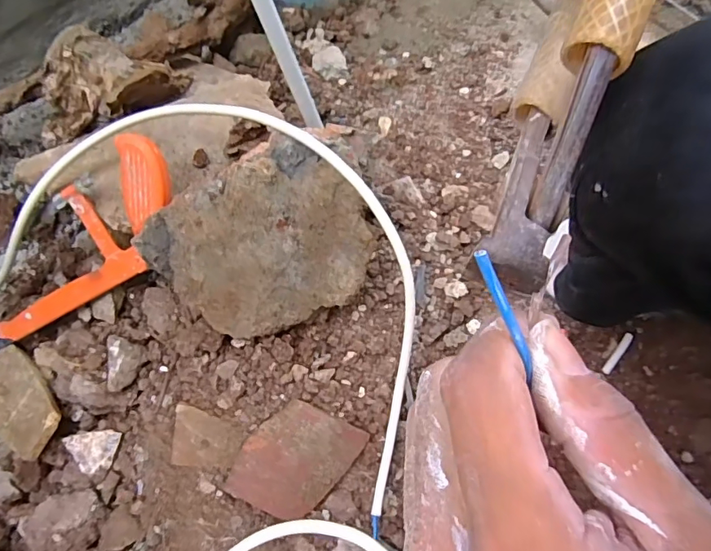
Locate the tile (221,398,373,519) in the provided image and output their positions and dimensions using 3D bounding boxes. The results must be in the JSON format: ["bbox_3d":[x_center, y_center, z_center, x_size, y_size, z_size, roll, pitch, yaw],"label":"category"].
[{"bbox_3d":[-0.054,0.169,0.462,0.091,0.023,0.100,28,77,9],"label":"tile"}]

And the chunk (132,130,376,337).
[{"bbox_3d":[-0.079,-0.026,0.450,0.178,0.027,0.153,-36,104,4],"label":"chunk"}]

